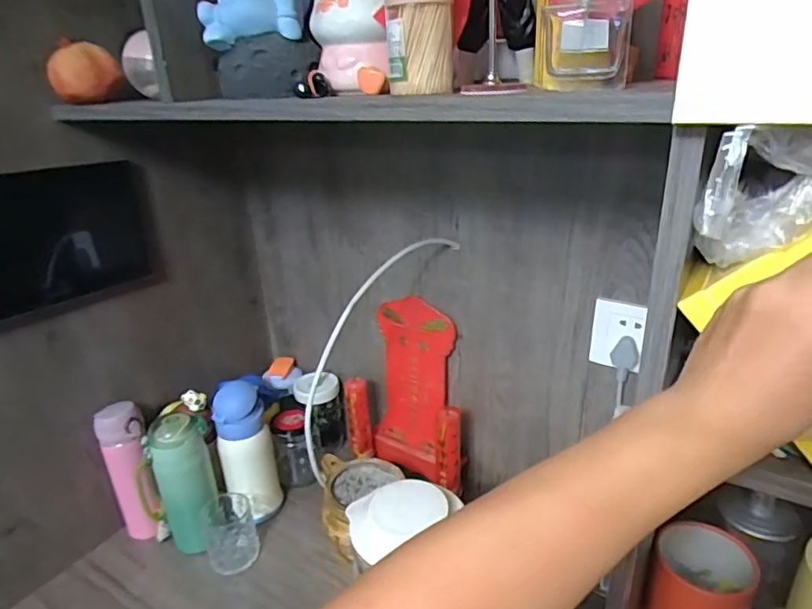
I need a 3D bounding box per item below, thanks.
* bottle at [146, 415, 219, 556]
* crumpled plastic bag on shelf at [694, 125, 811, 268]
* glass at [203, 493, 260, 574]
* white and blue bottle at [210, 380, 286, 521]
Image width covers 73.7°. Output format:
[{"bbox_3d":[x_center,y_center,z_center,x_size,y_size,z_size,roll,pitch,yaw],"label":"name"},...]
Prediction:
[{"bbox_3d":[-0.306,0.258,0.766,0.077,0.204,0.064,-16,26,-28],"label":"bottle"},{"bbox_3d":[0.190,-0.052,0.287,0.063,0.075,0.047,12,28,31],"label":"crumpled plastic bag on shelf"},{"bbox_3d":[-0.255,0.332,0.789,0.071,0.083,0.076,-14,25,-23],"label":"glass"},{"bbox_3d":[-0.238,0.225,0.812,0.080,0.208,0.067,-11,25,-19],"label":"white and blue bottle"}]

